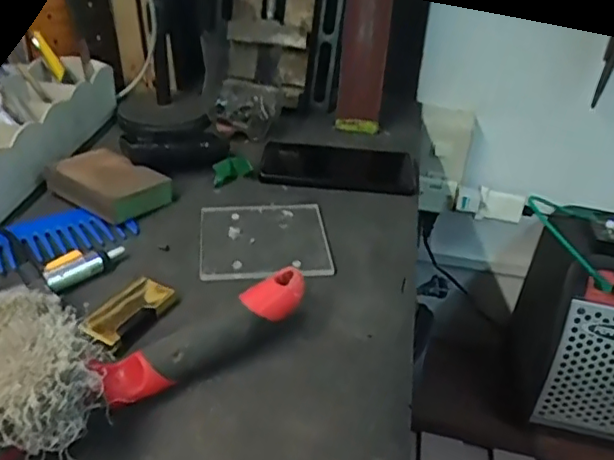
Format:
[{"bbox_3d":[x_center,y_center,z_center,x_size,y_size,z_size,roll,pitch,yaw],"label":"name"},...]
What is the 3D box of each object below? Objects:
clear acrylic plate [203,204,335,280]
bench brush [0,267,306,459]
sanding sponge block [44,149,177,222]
[{"bbox_3d":[-0.038,0.007,0.534,0.112,0.006,0.105,-1,36,-8],"label":"clear acrylic plate"},{"bbox_3d":[-0.120,0.077,0.363,0.267,0.085,0.086,-21,43,-32],"label":"bench brush"},{"bbox_3d":[-0.188,-0.046,0.568,0.100,0.030,0.071,25,40,26],"label":"sanding sponge block"}]

